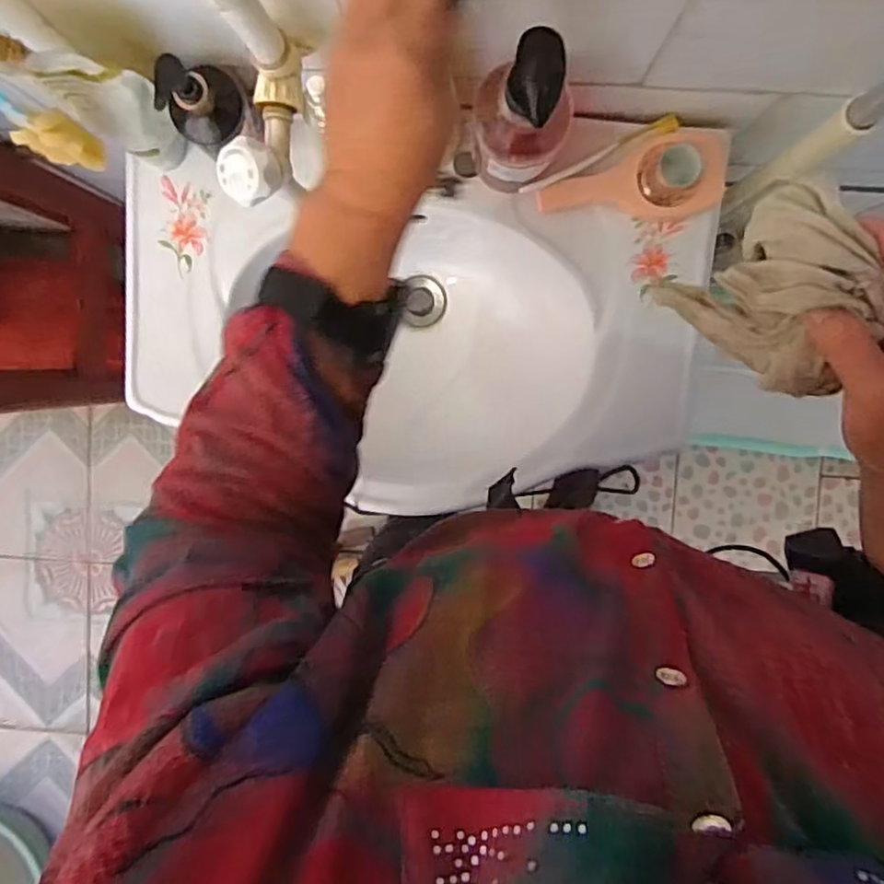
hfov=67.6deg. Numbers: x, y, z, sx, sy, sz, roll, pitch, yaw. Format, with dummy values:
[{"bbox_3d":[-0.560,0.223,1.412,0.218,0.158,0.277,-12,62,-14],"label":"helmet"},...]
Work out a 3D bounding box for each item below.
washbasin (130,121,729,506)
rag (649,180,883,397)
[{"bbox_3d":[-0.040,-0.116,0.739,0.568,0.150,0.361,-3,95,2],"label":"washbasin"},{"bbox_3d":[0.182,-0.081,0.370,0.065,0.105,0.094,-37,93,4],"label":"rag"}]

